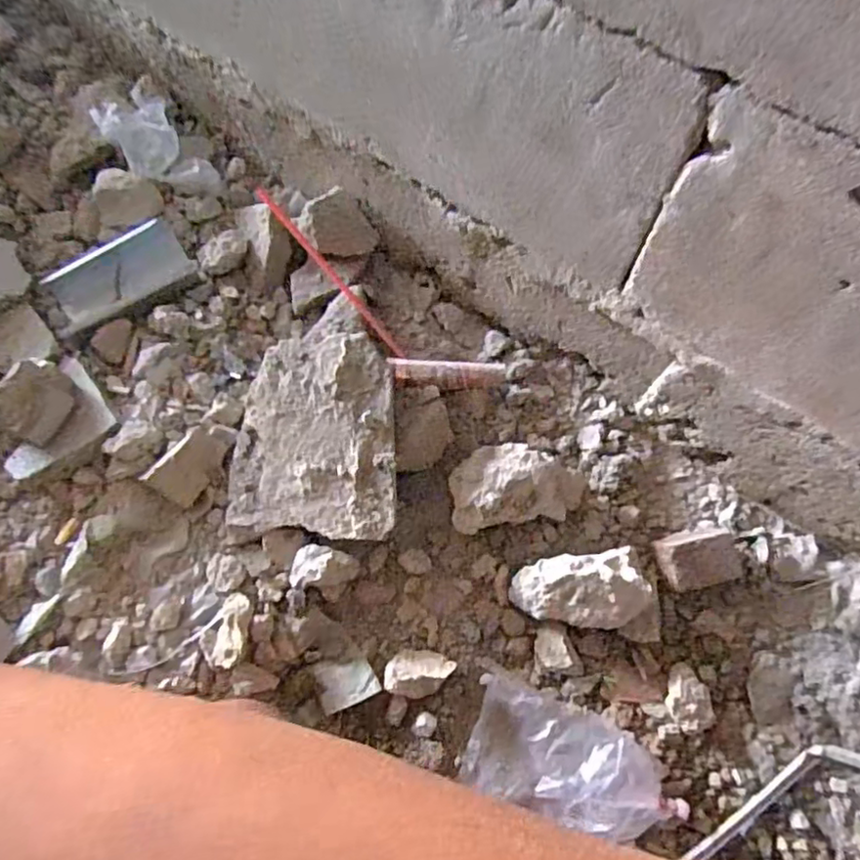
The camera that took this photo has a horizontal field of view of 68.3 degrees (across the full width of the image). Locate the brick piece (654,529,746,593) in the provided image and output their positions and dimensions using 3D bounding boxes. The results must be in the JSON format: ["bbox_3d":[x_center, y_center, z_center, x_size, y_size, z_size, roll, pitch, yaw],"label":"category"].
[{"bbox_3d":[0.246,0.114,0.577,0.075,0.026,0.053,-13,67,-8],"label":"brick piece"}]

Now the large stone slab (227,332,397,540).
[{"bbox_3d":[-0.104,0.005,0.584,0.151,0.056,0.181,3,66,-1],"label":"large stone slab"}]

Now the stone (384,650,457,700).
[{"bbox_3d":[-0.009,0.212,0.552,0.060,0.022,0.037,-4,66,-4],"label":"stone"}]

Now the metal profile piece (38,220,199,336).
[{"bbox_3d":[-0.332,-0.167,0.674,0.143,0.023,0.072,-33,71,-15],"label":"metal profile piece"}]

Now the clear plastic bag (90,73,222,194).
[{"bbox_3d":[-0.294,-0.314,0.698,0.143,0.025,0.079,43,70,-7],"label":"clear plastic bag"}]

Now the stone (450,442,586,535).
[{"bbox_3d":[0.085,0.051,0.599,0.131,0.051,0.073,-7,66,-5],"label":"stone"}]

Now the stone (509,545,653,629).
[{"bbox_3d":[0.129,0.145,0.561,0.105,0.070,0.062,-6,66,-5],"label":"stone"}]

